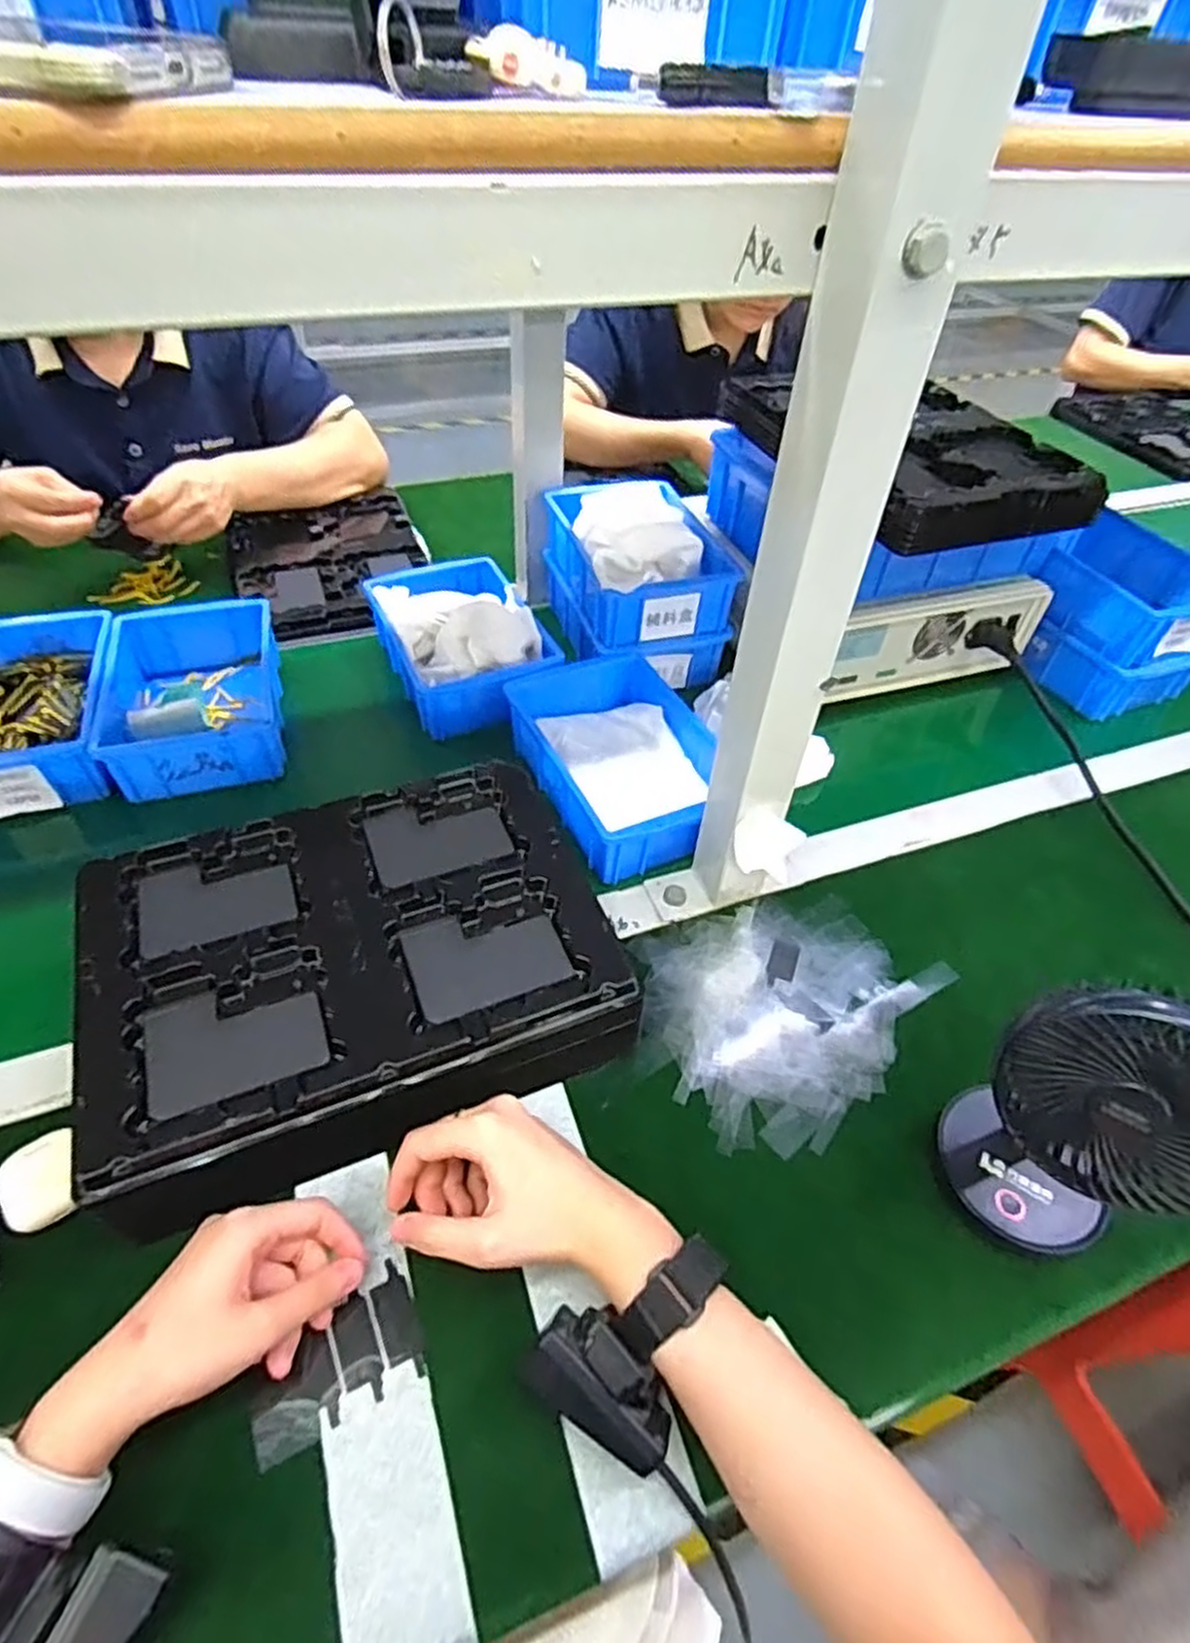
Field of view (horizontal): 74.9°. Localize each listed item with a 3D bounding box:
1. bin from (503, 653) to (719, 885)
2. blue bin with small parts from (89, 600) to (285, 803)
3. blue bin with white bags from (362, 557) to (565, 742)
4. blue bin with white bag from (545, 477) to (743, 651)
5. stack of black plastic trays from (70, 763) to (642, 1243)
[{"bbox_3d":[0.024,-0.055,0.651,0.141,0.053,0.204,-19,52,-21],"label":"bin"},{"bbox_3d":[-0.353,-0.115,0.689,0.134,0.059,0.206,-10,49,-13],"label":"blue bin with small parts"},{"bbox_3d":[-0.128,-0.177,0.744,0.138,0.075,0.217,-17,51,-19],"label":"blue bin with white bags"},{"bbox_3d":[0.040,-0.251,0.764,0.127,0.081,0.196,-11,49,-14],"label":"blue bin with white bag"},{"bbox_3d":[-0.149,0.090,0.491,0.296,0.075,0.226,-16,52,-18],"label":"stack of black plastic trays"}]

